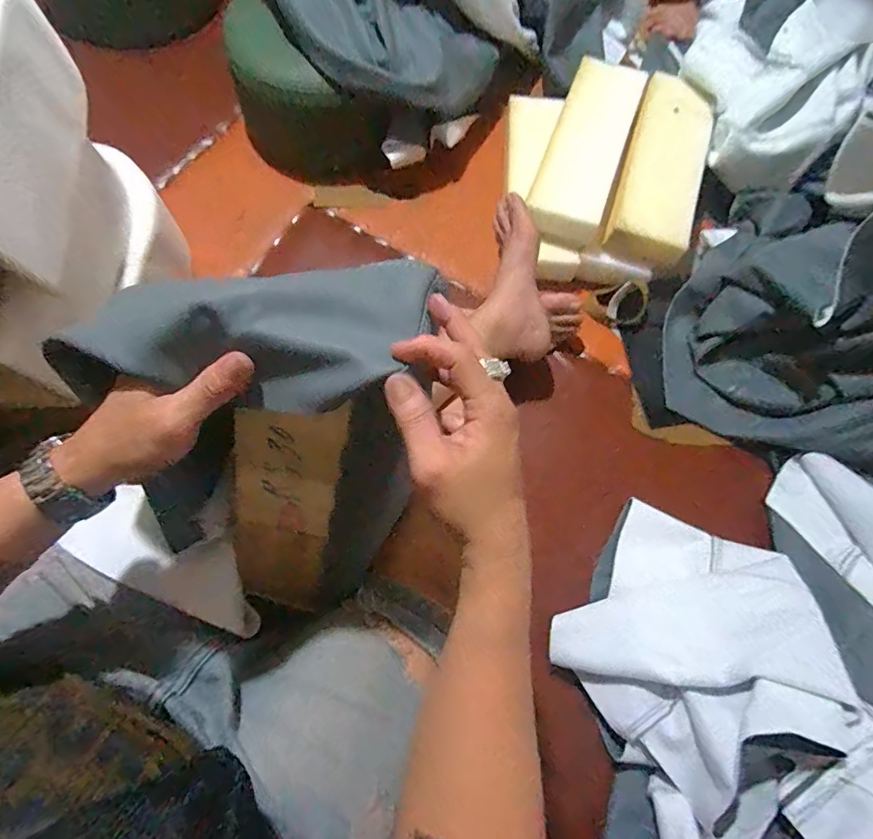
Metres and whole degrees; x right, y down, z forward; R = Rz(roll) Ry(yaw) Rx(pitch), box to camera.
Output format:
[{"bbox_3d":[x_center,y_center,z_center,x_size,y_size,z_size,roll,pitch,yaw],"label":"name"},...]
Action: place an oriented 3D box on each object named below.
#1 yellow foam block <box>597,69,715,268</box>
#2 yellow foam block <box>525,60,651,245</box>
[{"bbox_3d":[0.381,-0.427,0.859,0.135,0.052,0.364,17,71,4],"label":"yellow foam block"},{"bbox_3d":[0.255,-0.461,0.873,0.122,0.074,0.380,20,71,5],"label":"yellow foam block"}]

